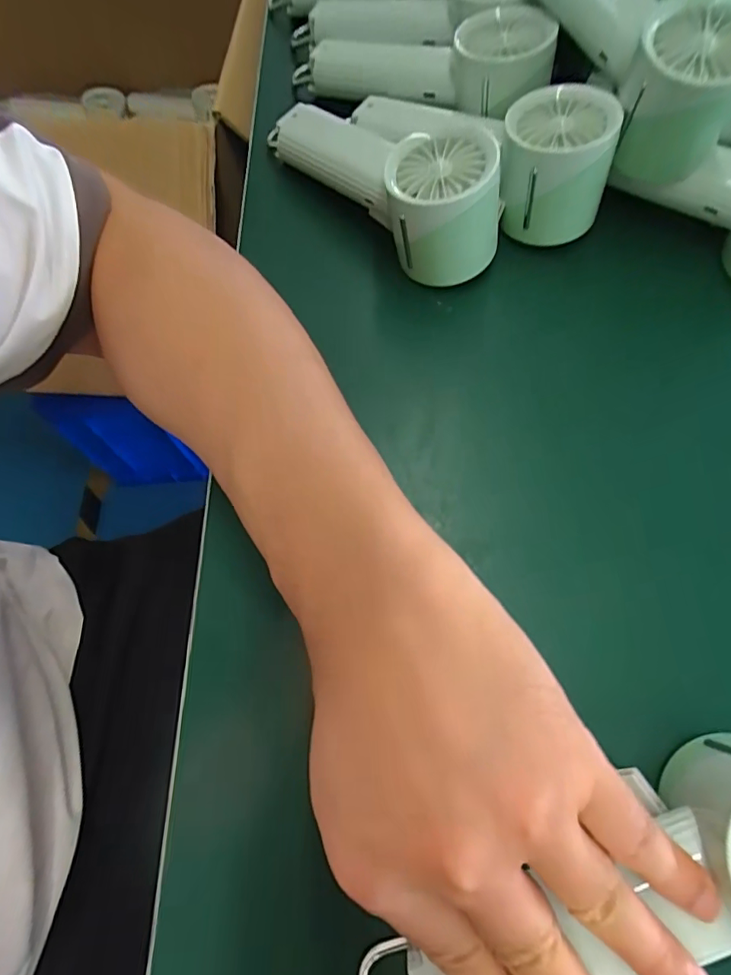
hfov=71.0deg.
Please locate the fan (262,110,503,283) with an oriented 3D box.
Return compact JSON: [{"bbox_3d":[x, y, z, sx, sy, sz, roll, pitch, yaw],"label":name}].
[{"bbox_3d":[0.006,-0.196,0.327,0.066,0.072,0.193,-32,57,-11],"label":"fan"}]

